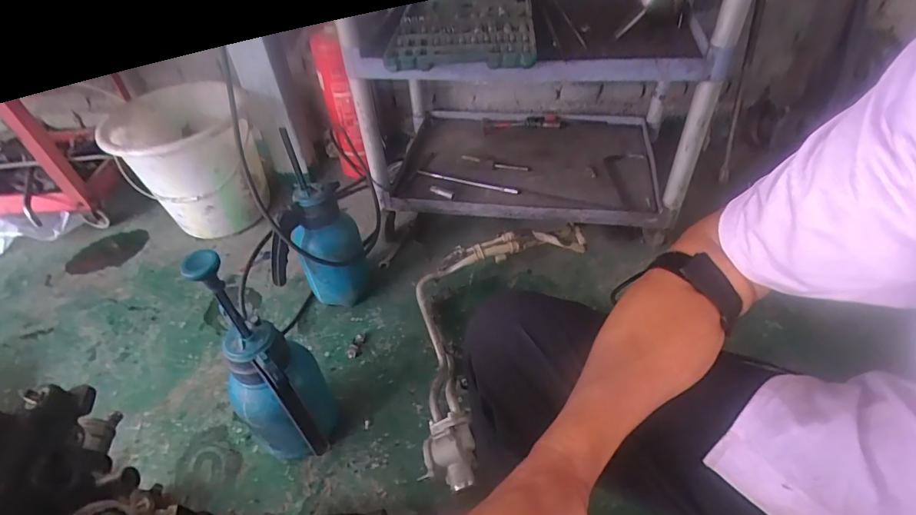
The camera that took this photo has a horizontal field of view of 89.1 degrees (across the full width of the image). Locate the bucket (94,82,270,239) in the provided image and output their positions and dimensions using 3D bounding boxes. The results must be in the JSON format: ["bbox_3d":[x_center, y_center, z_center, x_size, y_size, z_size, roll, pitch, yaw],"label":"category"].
[{"bbox_3d":[-0.658,-0.224,1.189,0.315,0.330,0.323,-23,46,-20],"label":"bucket"}]

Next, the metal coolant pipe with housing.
[{"bbox_3d":[0.045,0.108,0.953,0.266,0.154,0.645,18,47,23],"label":"metal coolant pipe with housing"}]

